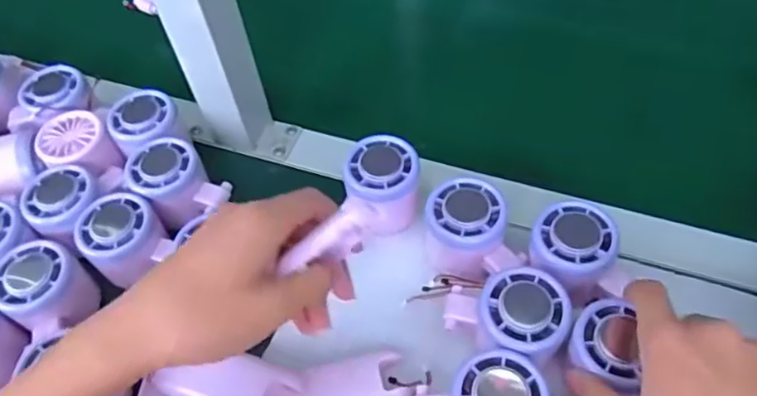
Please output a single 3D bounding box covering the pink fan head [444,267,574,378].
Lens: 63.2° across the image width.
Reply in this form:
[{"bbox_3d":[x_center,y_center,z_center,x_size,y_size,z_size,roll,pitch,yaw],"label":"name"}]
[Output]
[{"bbox_3d":[0.083,0.075,0.398,0.076,0.052,0.059,25,61,20],"label":"pink fan head"}]

